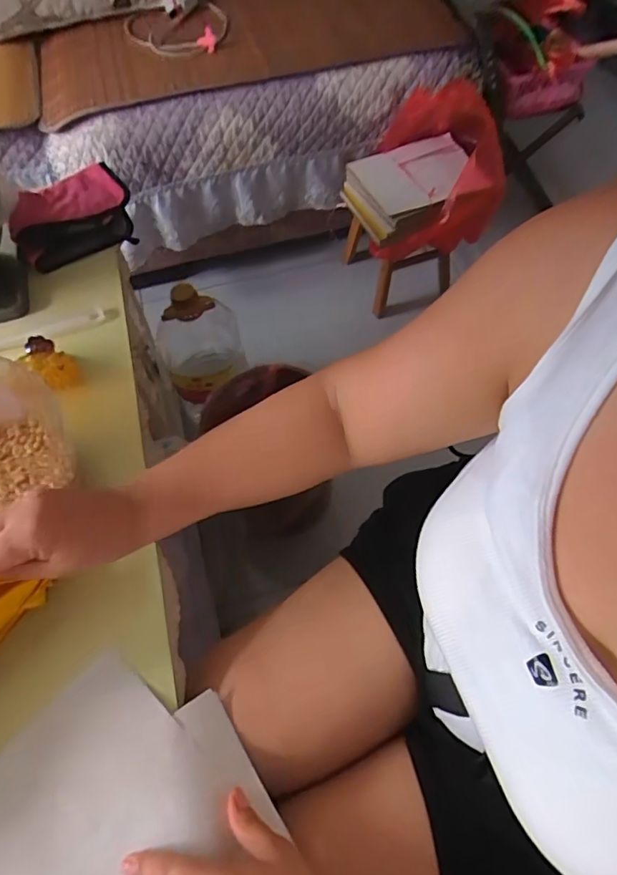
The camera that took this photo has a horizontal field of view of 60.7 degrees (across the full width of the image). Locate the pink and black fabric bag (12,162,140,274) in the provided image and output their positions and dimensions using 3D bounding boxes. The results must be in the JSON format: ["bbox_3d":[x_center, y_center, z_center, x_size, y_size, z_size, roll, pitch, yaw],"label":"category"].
[{"bbox_3d":[-0.324,-0.311,0.716,0.156,0.053,0.148,-21,61,-9],"label":"pink and black fabric bag"}]

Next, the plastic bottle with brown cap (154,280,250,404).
[{"bbox_3d":[-0.204,-0.170,0.981,0.158,0.271,0.139,-15,60,-6],"label":"plastic bottle with brown cap"}]

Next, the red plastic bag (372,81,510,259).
[{"bbox_3d":[0.234,-0.551,1.046,0.272,0.234,0.257,-14,60,-5],"label":"red plastic bag"}]

